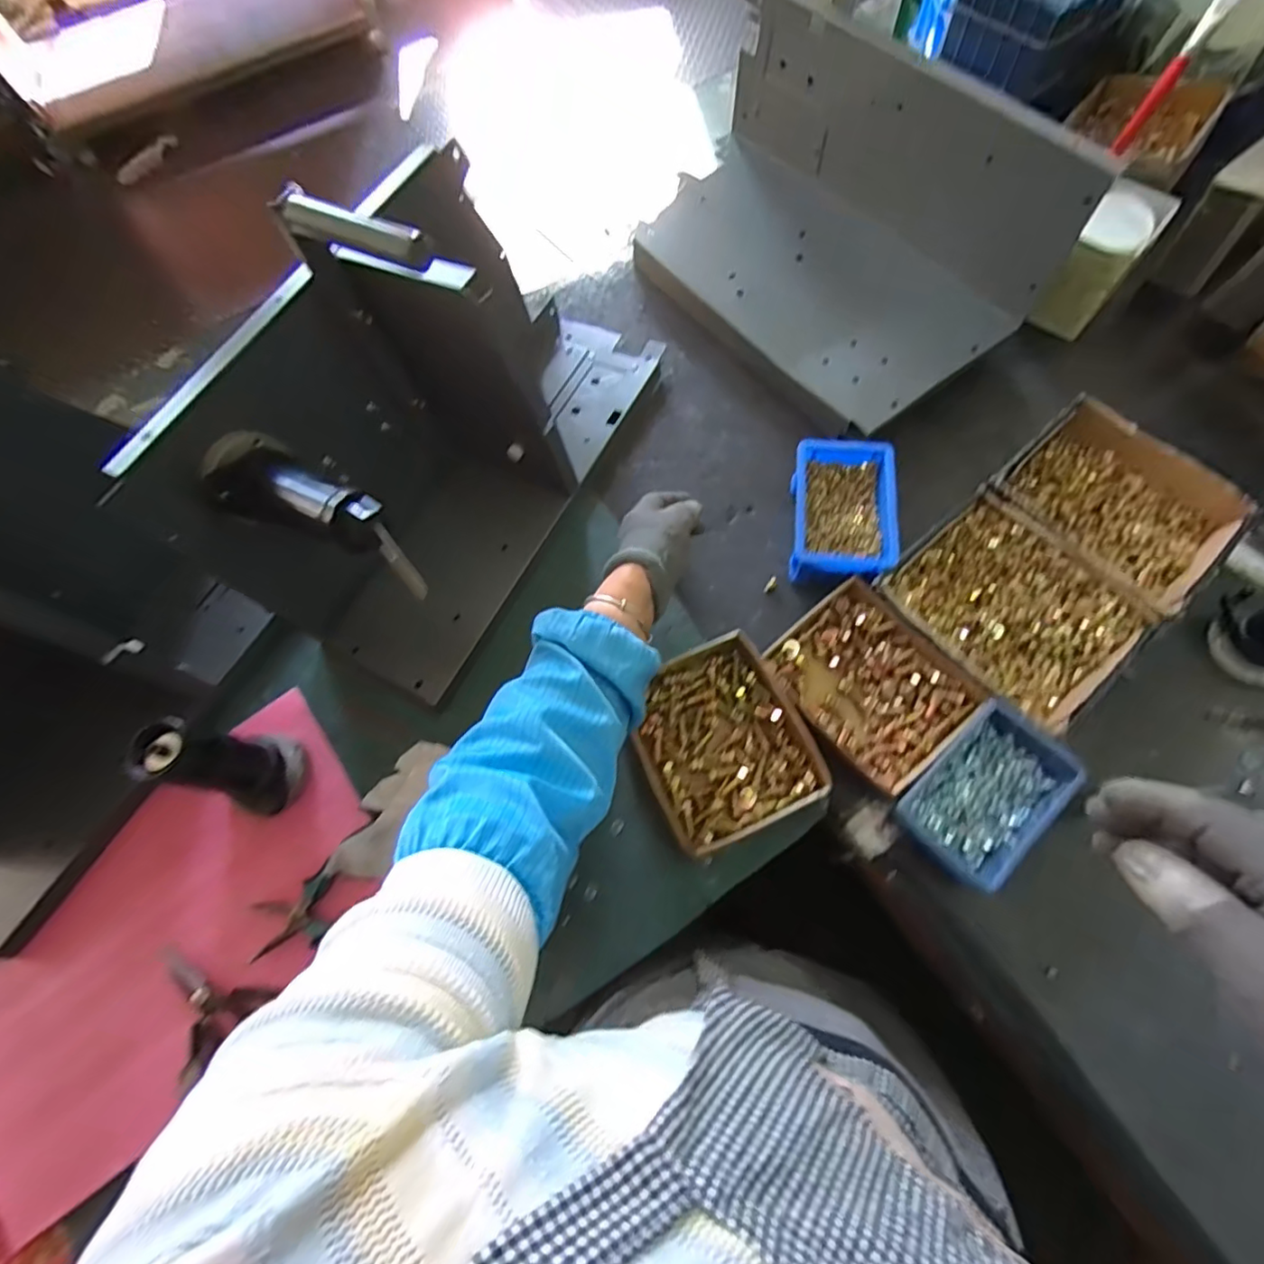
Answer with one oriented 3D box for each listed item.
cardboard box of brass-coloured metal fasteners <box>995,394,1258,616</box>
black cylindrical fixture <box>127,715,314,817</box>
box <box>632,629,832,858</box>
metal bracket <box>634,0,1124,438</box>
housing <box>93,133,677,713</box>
[{"bbox_3d":[0.509,-0.130,0.634,0.190,0.078,0.210,-42,72,-11],"label":"cardboard box of brass-coloured metal fasteners"},{"bbox_3d":[-0.352,0.116,0.521,0.071,0.132,0.065,20,71,9],"label":"black cylindrical fixture"},{"bbox_3d":[0.080,0.101,0.552,0.145,0.041,0.168,-25,69,-5],"label":"box"},{"bbox_3d":[0.214,-0.506,0.706,0.279,0.198,0.501,-36,71,-9],"label":"metal bracket"},{"bbox_3d":[-0.178,-0.205,0.582,0.216,0.234,0.522,26,72,11],"label":"housing"}]

